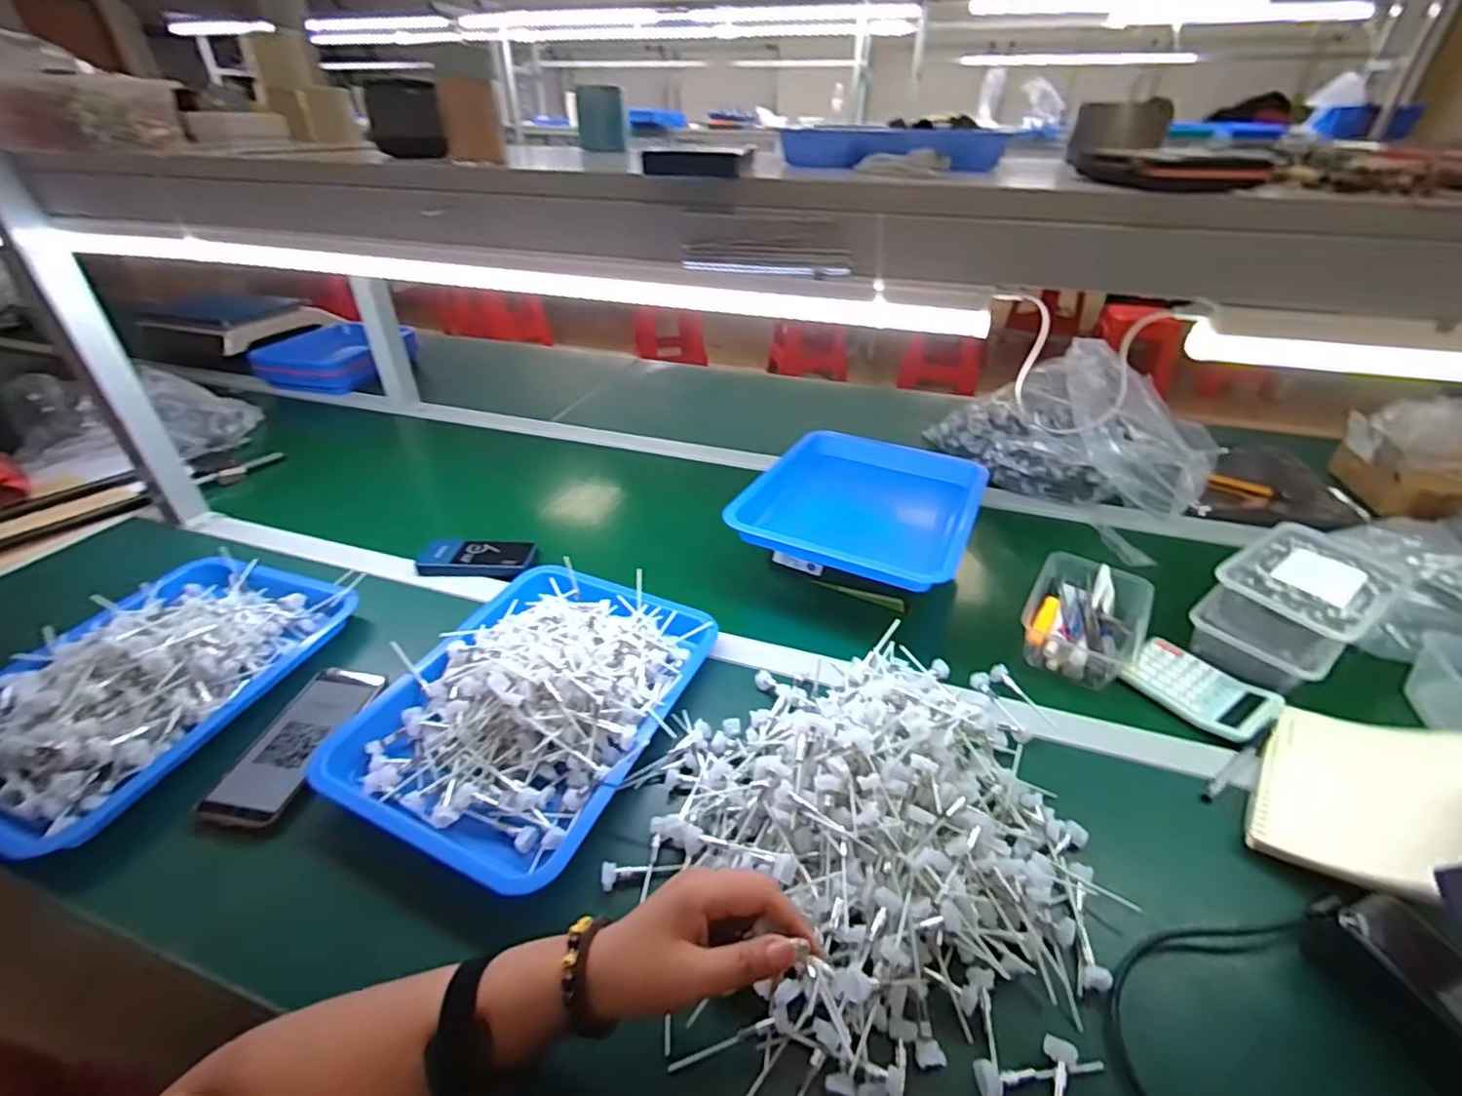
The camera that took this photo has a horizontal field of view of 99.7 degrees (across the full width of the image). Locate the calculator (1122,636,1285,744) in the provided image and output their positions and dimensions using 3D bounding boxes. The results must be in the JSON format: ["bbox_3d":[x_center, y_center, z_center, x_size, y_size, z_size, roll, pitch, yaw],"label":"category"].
[{"bbox_3d":[0.487,0.142,0.641,0.108,0.019,0.123,-23,41,-29],"label":"calculator"}]

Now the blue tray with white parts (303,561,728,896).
[{"bbox_3d":[-0.188,0.137,0.601,0.259,0.078,0.312,16,38,20],"label":"blue tray with white parts"}]

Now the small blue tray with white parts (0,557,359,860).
[{"bbox_3d":[-0.585,0.114,0.621,0.248,0.061,0.347,12,37,16],"label":"small blue tray with white parts"}]

